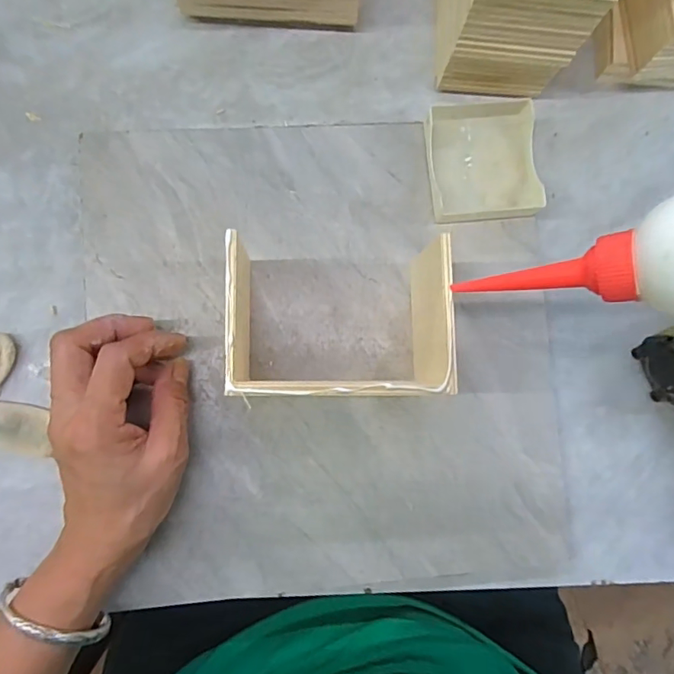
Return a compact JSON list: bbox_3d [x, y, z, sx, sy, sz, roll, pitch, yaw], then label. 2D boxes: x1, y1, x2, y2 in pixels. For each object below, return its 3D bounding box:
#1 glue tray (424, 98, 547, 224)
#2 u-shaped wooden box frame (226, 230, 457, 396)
[{"bbox_3d":[0.099,-0.118,0.335,0.075,0.022,0.075,-5,85,-5],"label":"glue tray"},{"bbox_3d":[-0.001,-0.009,0.288,0.120,0.076,0.084,2,85,-4],"label":"u-shaped wooden box frame"}]

